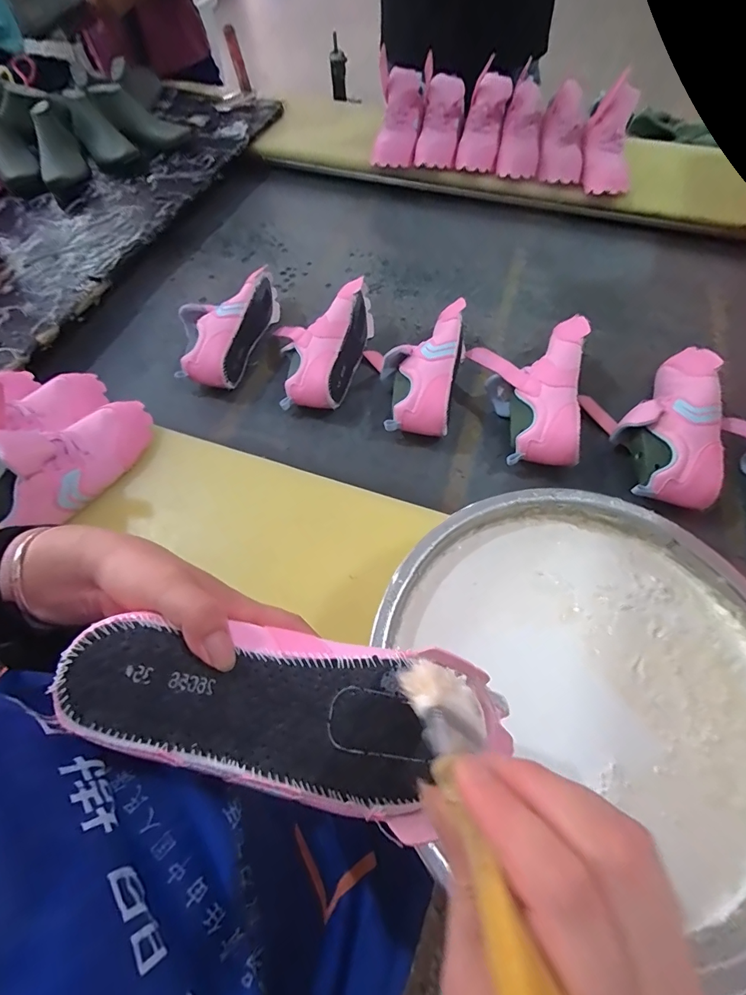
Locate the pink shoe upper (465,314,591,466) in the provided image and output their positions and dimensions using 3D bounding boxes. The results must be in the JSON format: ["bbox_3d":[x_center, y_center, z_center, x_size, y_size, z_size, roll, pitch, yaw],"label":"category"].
[{"bbox_3d":[0.217,-0.154,0.594,0.154,0.080,0.232,6,64,5],"label":"pink shoe upper"}]

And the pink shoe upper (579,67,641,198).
[{"bbox_3d":[0.456,-0.687,0.796,0.086,0.056,0.206,8,92,6],"label":"pink shoe upper"}]

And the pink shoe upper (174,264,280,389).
[{"bbox_3d":[-0.246,-0.289,0.681,0.117,0.079,0.244,11,64,8],"label":"pink shoe upper"}]

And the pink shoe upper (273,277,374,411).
[{"bbox_3d":[-0.082,-0.250,0.657,0.120,0.078,0.246,13,64,9],"label":"pink shoe upper"}]

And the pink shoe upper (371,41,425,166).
[{"bbox_3d":[0.048,-0.782,0.855,0.119,0.199,0.045,-3,22,-40],"label":"pink shoe upper"}]

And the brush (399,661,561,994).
[{"bbox_3d":[0.037,0.113,0.141,0.029,0.152,0.017,-6,104,-1],"label":"brush"}]

